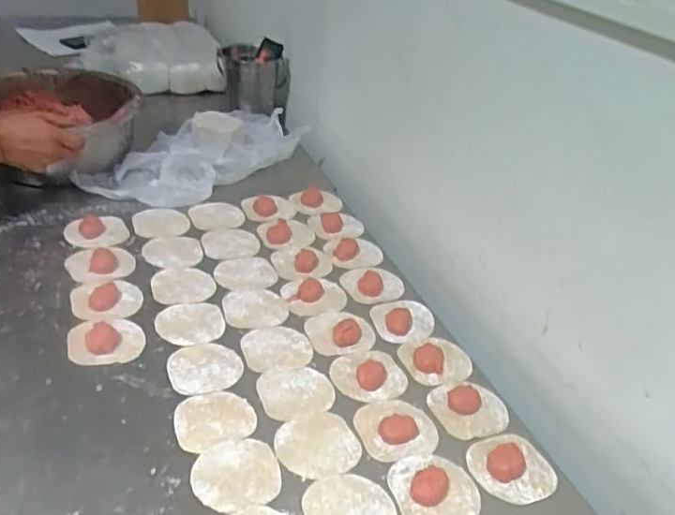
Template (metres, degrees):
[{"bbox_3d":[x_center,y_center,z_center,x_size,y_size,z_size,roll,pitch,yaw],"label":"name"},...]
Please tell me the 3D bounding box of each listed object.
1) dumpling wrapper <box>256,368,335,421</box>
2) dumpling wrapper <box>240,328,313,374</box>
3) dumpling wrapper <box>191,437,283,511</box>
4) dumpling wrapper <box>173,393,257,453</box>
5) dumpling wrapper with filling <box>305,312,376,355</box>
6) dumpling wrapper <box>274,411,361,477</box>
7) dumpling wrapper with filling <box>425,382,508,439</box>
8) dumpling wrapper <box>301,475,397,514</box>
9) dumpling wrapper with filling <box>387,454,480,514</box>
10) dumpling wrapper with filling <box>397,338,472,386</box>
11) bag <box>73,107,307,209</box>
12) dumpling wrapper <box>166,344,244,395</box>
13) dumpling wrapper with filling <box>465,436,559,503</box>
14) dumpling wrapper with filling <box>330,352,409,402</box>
[{"bbox_3d":[-0.047,0.156,0.670,0.084,0.004,0.075,-4,35,-14],"label":"dumpling wrapper"},{"bbox_3d":[-0.075,0.113,0.727,0.083,0.004,0.071,-6,43,-15],"label":"dumpling wrapper"},{"bbox_3d":[-0.100,0.214,0.575,0.083,0.004,0.075,-7,39,-18],"label":"dumpling wrapper"},{"bbox_3d":[-0.132,0.175,0.630,0.082,0.005,0.070,-10,40,-25],"label":"dumpling wrapper"},{"bbox_3d":[0.003,0.093,0.761,0.087,0.018,0.082,4,36,-3],"label":"dumpling wrapper with filling"},{"bbox_3d":[-0.020,0.198,0.615,0.085,0.006,0.075,-11,40,-22],"label":"dumpling wrapper"},{"bbox_3d":[0.154,0.175,0.675,0.088,0.012,0.074,-5,38,-15],"label":"dumpling wrapper with filling"},{"bbox_3d":[0.011,0.241,0.555,0.083,0.004,0.075,-3,37,-12],"label":"dumpling wrapper"},{"bbox_3d":[0.098,0.226,0.580,0.084,0.020,0.077,4,36,-3],"label":"dumpling wrapper with filling"},{"bbox_3d":[0.125,0.131,0.733,0.088,0.012,0.074,-5,38,-15],"label":"dumpling wrapper with filling"},{"bbox_3d":[-0.258,-0.187,1.053,0.202,0.093,0.356,30,43,29],"label":"bag"},{"bbox_3d":[-0.155,0.127,0.686,0.084,0.008,0.076,-10,39,-21],"label":"dumpling wrapper"},{"bbox_3d":[0.186,0.216,0.612,0.085,0.025,0.077,-13,40,-24],"label":"dumpling wrapper with filling"},{"bbox_3d":[0.038,0.139,0.699,0.086,0.019,0.073,-5,38,-15],"label":"dumpling wrapper with filling"}]

